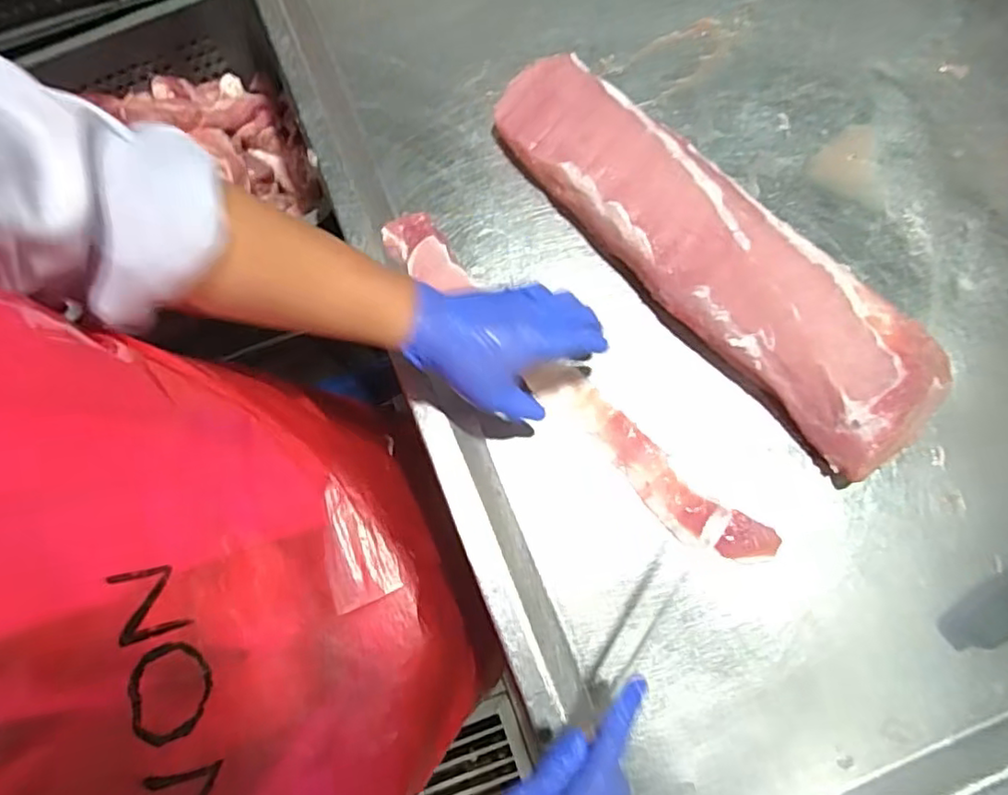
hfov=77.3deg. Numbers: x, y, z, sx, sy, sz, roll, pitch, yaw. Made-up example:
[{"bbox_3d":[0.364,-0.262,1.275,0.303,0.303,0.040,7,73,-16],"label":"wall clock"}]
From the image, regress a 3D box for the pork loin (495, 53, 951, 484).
[{"bbox_3d":[0.177,-0.140,0.567,0.130,0.057,0.472,-42,79,-8],"label":"pork loin"}]

